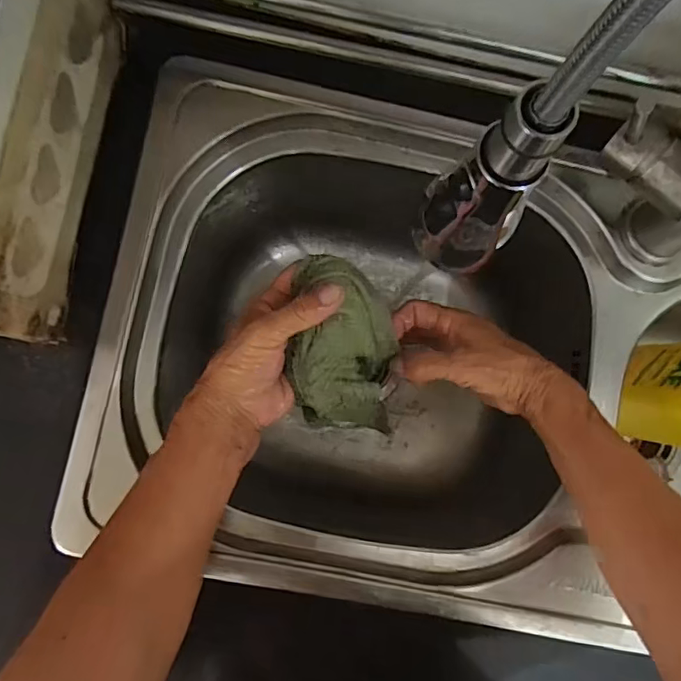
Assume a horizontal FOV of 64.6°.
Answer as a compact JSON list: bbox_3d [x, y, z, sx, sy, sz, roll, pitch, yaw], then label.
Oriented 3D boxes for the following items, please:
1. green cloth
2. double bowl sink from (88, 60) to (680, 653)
[{"bbox_3d":[0.004,0.005,0.401,0.080,0.069,0.117,7,84,-3],"label":"green cloth"},{"bbox_3d":[0.176,0.043,0.505,0.695,0.209,0.364,12,83,-3],"label":"double bowl sink"}]

